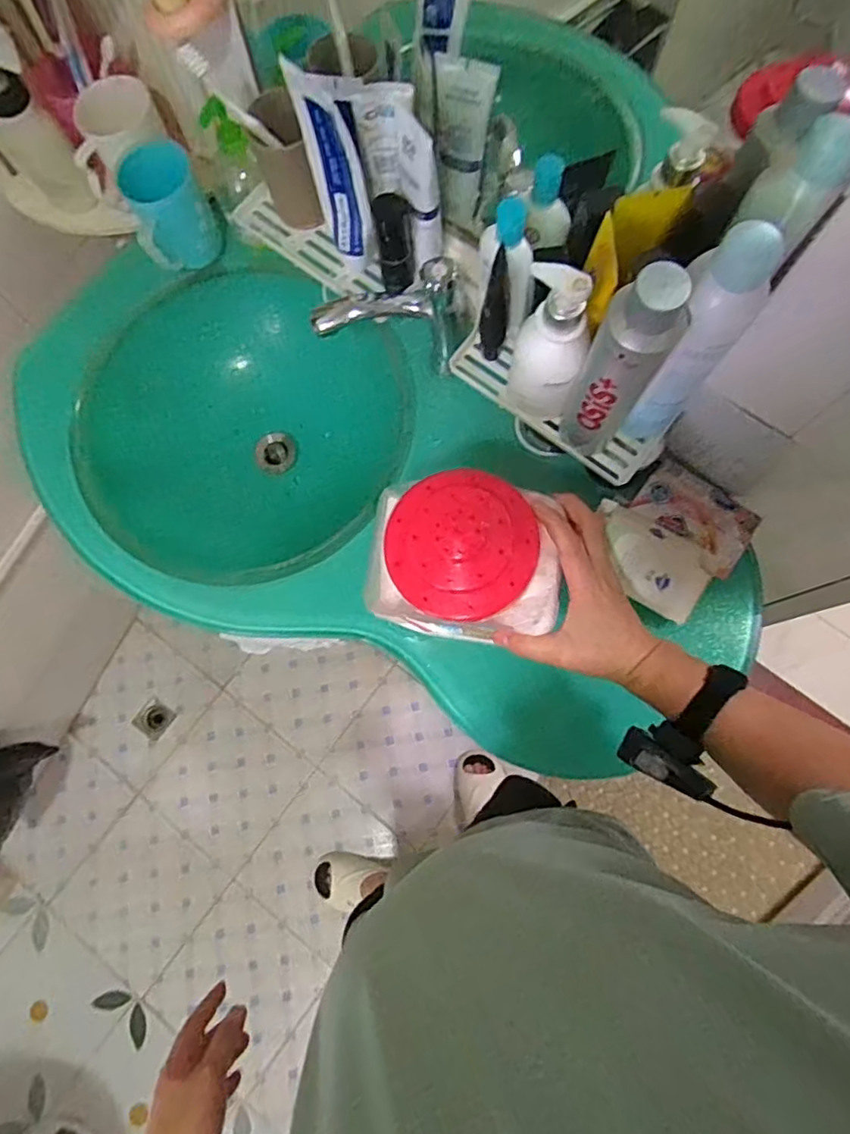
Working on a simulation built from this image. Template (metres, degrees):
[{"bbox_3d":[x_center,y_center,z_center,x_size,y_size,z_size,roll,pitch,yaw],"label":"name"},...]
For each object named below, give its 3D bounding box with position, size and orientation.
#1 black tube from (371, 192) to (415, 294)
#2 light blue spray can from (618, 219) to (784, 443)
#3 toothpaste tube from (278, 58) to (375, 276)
[{"bbox_3d":[-0.028,-0.308,0.582,0.032,0.093,0.024,-9,56,0],"label":"black tube"},{"bbox_3d":[0.204,-0.171,0.463,0.052,0.209,0.058,37,80,10],"label":"light blue spray can"},{"bbox_3d":[-0.075,-0.348,0.540,0.051,0.186,0.056,-17,77,-2],"label":"toothpaste tube"}]

